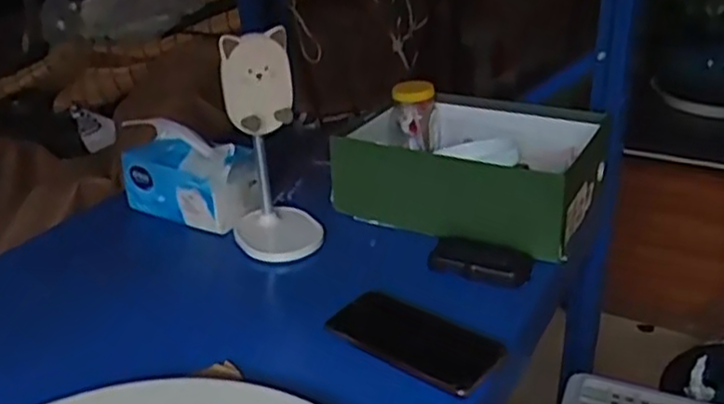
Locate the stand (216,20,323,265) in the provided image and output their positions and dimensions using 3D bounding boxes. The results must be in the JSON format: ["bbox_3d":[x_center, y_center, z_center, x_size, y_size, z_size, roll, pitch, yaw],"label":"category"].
[{"bbox_3d":[-0.107,-0.068,0.841,0.095,0.250,0.112,-6,27,-8],"label":"stand"}]

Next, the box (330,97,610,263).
[{"bbox_3d":[0.138,-0.051,0.935,0.316,0.107,0.238,14,31,29],"label":"box"}]

